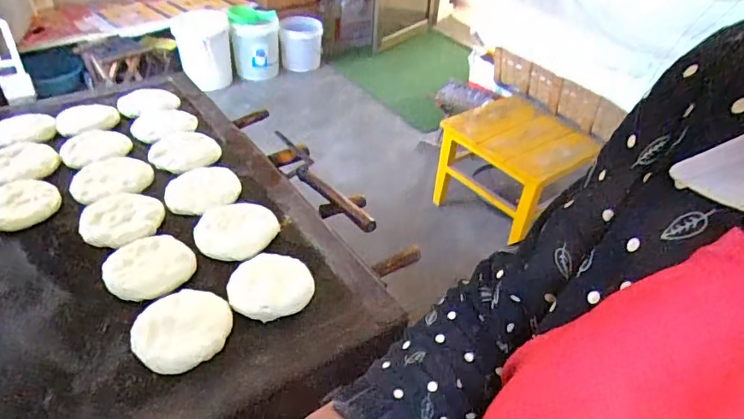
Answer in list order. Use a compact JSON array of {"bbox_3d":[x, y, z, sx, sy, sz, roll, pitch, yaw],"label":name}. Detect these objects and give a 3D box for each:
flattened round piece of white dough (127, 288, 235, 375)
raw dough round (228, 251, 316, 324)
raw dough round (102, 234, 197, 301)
[{"bbox_3d":[-0.237,0.148,0.614,0.104,0.029,0.114,2,39,-2],"label":"flattened round piece of white dough"},{"bbox_3d":[-0.141,0.101,0.677,0.113,0.028,0.102,-11,41,-18],"label":"raw dough round"},{"bbox_3d":[-0.315,0.081,0.691,0.111,0.022,0.100,-26,48,-32],"label":"raw dough round"}]

